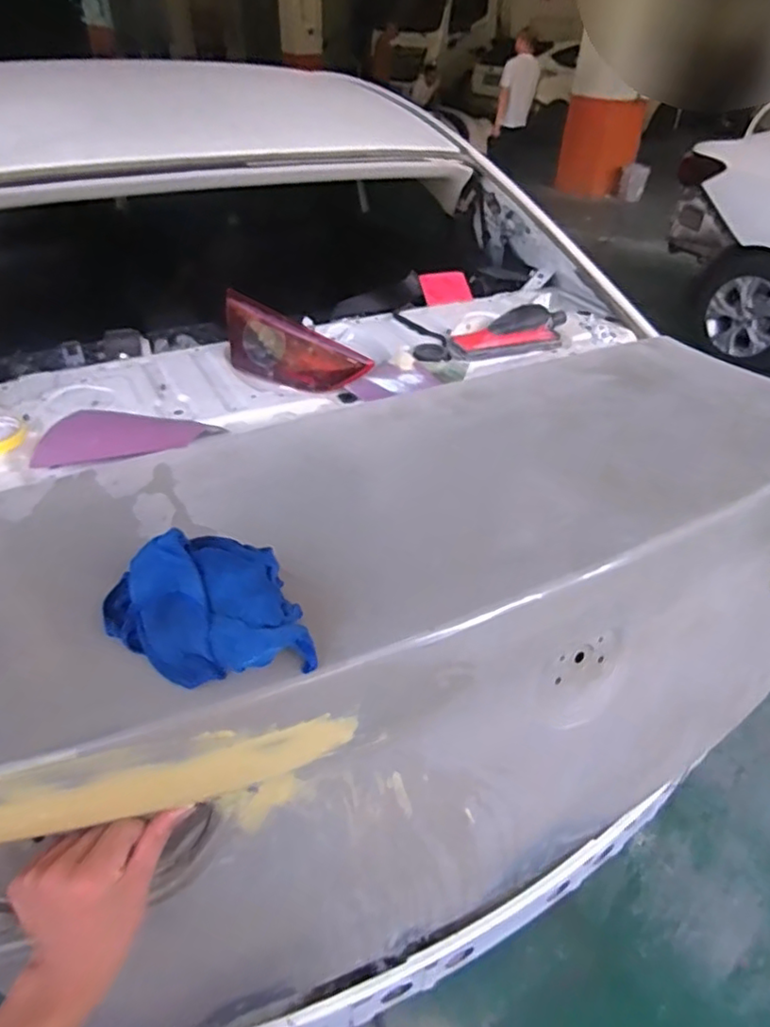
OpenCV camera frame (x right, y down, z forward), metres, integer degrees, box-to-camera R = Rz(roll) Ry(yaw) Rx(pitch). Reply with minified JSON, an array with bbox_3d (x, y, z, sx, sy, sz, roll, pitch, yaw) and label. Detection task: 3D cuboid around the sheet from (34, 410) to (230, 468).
[{"bbox_3d":[-0.341,-0.104,0.806,0.233,0.025,0.119,-1,35,7],"label":"sheet"}]

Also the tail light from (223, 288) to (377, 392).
[{"bbox_3d":[-0.150,-0.259,0.972,0.263,0.097,0.069,26,44,18],"label":"tail light"}]

